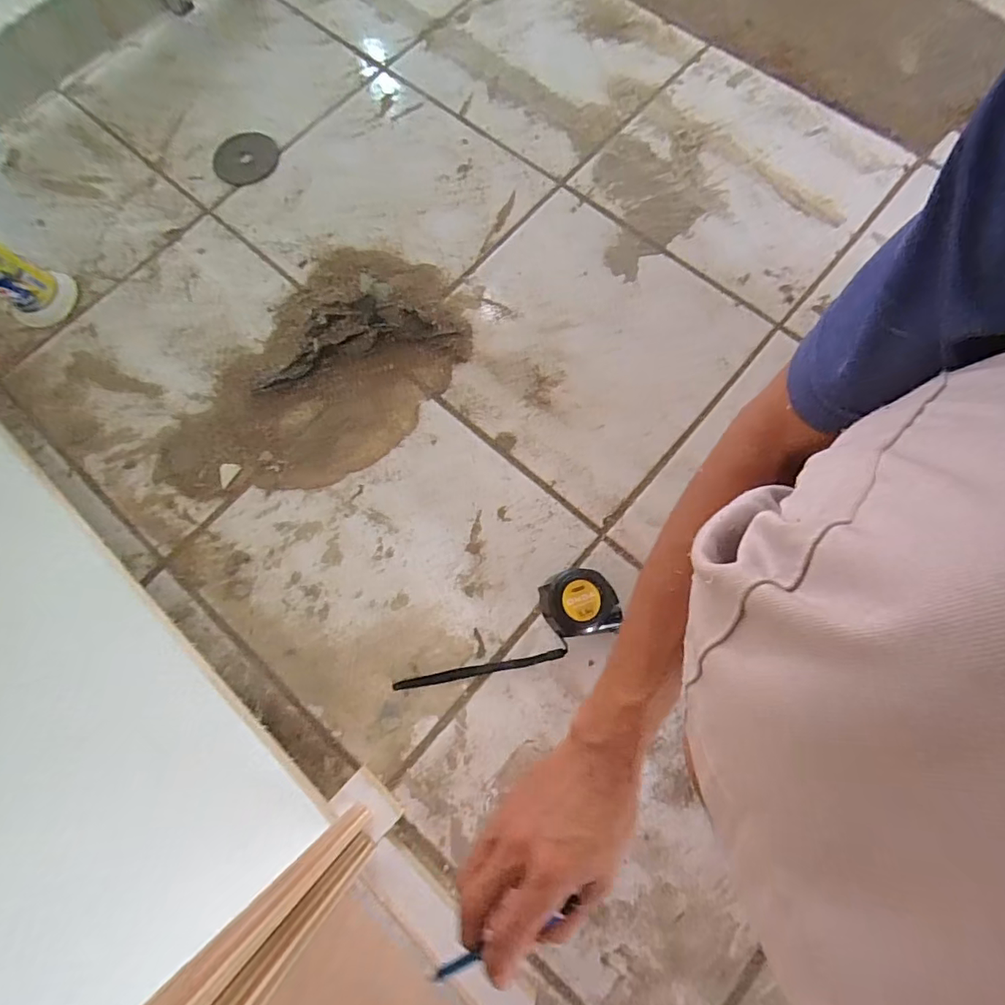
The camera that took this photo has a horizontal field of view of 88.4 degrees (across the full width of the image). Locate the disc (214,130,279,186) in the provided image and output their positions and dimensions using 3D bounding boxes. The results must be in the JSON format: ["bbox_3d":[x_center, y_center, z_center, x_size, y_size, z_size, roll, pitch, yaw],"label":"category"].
[{"bbox_3d":[-0.318,-0.429,0.641,0.076,0.009,0.075,1,78,-4],"label":"disc"}]

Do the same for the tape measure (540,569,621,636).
[{"bbox_3d":[0.069,0.088,0.462,0.067,0.045,0.057,-7,74,-1],"label":"tape measure"}]

